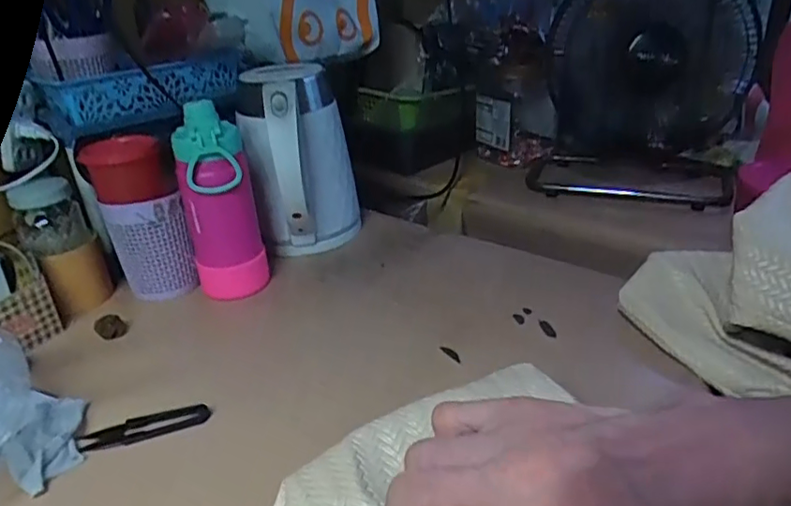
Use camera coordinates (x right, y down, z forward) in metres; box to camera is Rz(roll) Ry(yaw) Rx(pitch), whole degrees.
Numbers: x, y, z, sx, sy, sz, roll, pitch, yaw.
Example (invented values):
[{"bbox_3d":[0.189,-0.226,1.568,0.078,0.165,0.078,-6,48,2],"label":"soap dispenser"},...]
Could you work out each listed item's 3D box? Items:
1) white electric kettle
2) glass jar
[{"bbox_3d":[-0.115,-0.108,0.730,0.129,0.211,0.180,-7,27,-7],"label":"white electric kettle"},{"bbox_3d":[-0.356,-0.007,0.642,0.072,0.132,0.059,-19,30,-29],"label":"glass jar"}]

